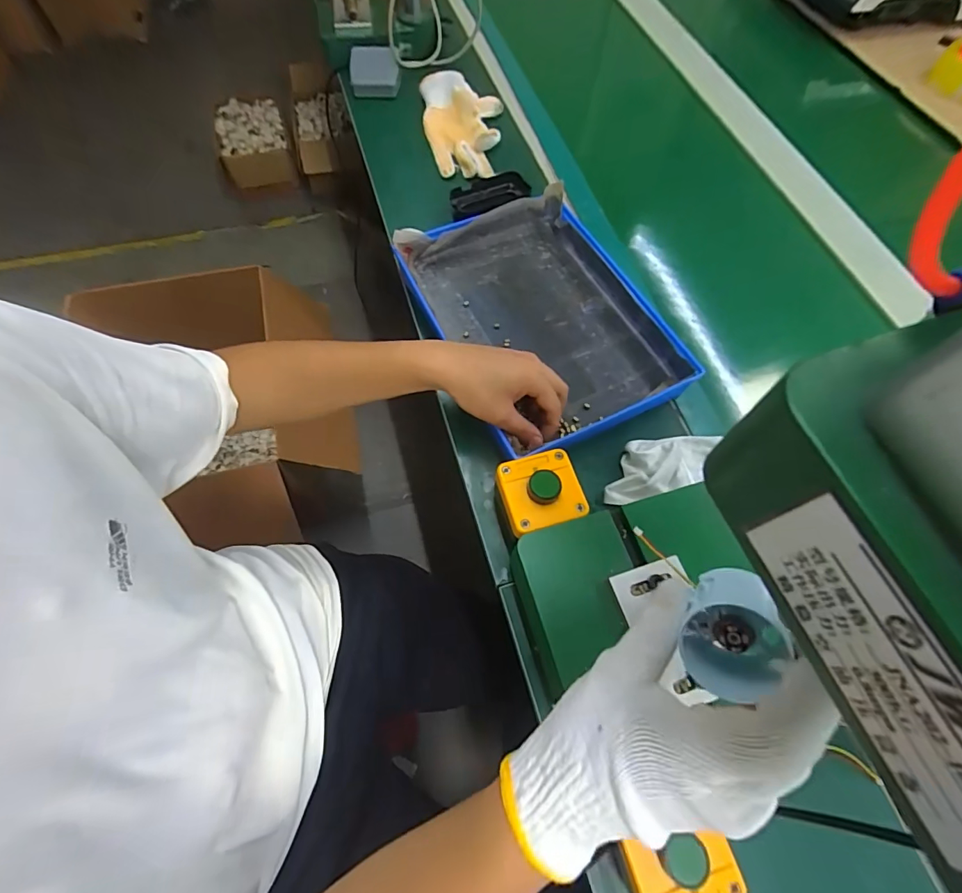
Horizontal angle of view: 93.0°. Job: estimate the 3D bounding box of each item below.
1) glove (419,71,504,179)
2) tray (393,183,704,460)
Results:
[{"bbox_3d":[-0.029,-0.486,0.685,0.114,0.031,0.205,-3,65,-4],"label":"glove"},{"bbox_3d":[0.069,-0.154,0.533,0.238,0.051,0.319,-26,68,-11],"label":"tray"}]

